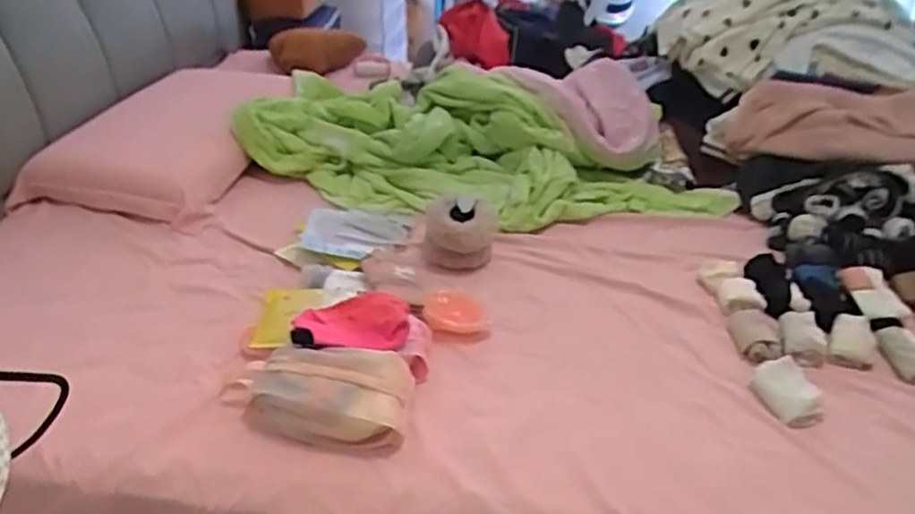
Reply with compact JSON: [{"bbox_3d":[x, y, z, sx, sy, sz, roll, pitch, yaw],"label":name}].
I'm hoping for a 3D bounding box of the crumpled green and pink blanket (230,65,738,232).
[{"bbox_3d":[-0.005,-0.287,1.645,1.137,0.202,0.558,17,37,22],"label":"crumpled green and pink blanket"}]

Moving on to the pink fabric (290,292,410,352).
[{"bbox_3d":[-0.168,0.098,1.077,0.178,0.046,0.124,-6,35,-10],"label":"pink fabric"}]

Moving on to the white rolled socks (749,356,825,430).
[{"bbox_3d":[0.500,0.204,1.050,0.078,0.037,0.121,-8,35,-15],"label":"white rolled socks"}]

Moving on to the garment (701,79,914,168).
[{"bbox_3d":[0.802,-0.234,1.440,0.499,0.219,0.130,8,34,9],"label":"garment"}]

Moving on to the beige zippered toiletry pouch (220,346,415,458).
[{"bbox_3d":[-0.207,0.193,0.997,0.282,0.088,0.134,8,34,9],"label":"beige zippered toiletry pouch"}]

